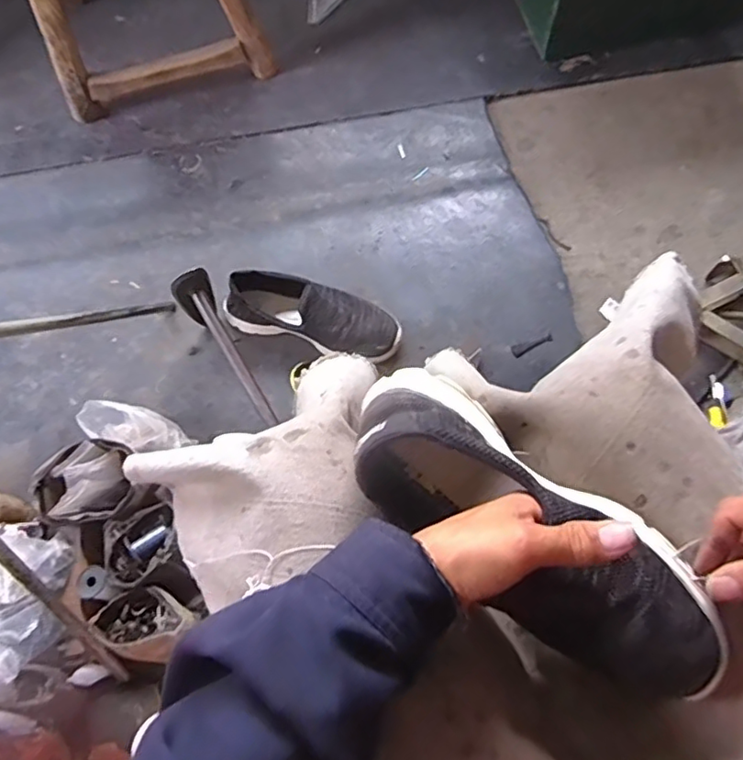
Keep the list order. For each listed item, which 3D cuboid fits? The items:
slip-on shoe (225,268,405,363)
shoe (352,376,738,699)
[{"bbox_3d":[-0.085,-0.099,0.917,0.263,0.085,0.097,17,71,7],"label":"slip-on shoe"},{"bbox_3d":[0.096,0.092,0.388,0.260,0.083,0.097,39,74,18],"label":"shoe"}]

